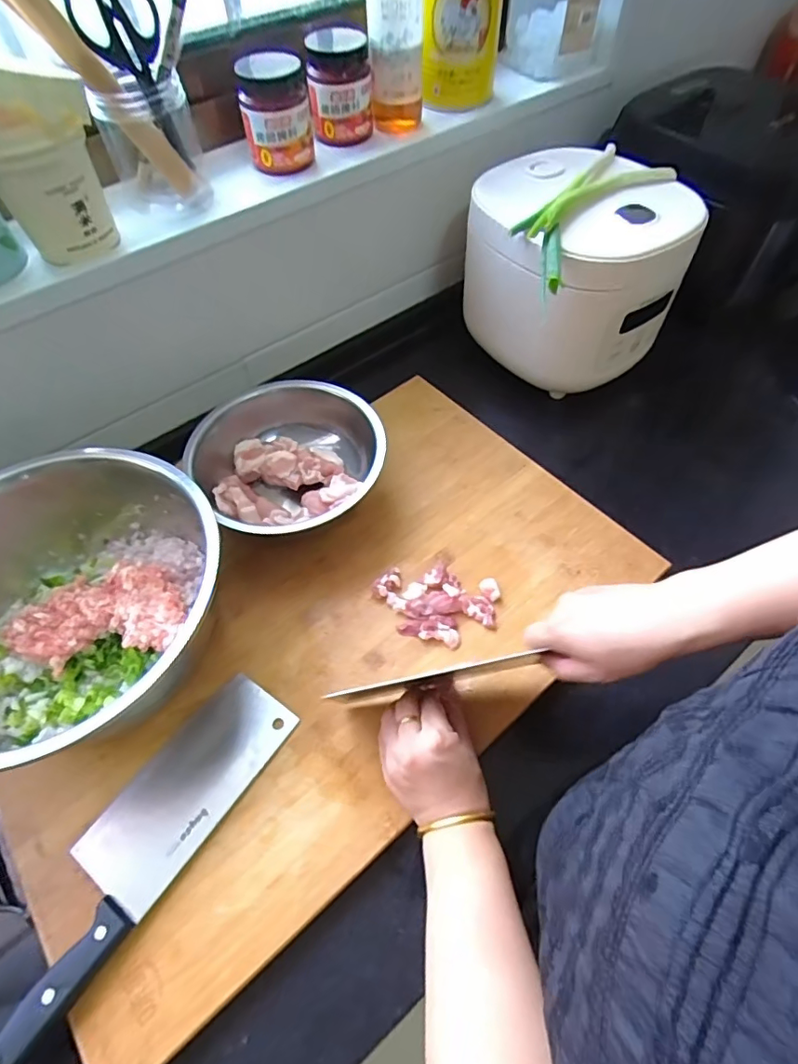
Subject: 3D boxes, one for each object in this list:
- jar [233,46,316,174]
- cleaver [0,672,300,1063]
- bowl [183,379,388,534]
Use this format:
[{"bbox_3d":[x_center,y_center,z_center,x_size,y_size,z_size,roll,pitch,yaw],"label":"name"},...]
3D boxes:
[{"bbox_3d":[-0.128,-0.434,0.542,0.070,0.084,0.070,-1,56,1],"label":"jar"},{"bbox_3d":[-0.200,0.238,0.403,0.077,0.019,0.278,30,64,20],"label":"cleaver"},{"bbox_3d":[-0.118,-0.081,0.577,0.188,0.064,0.186,-1,57,2],"label":"bowl"}]

